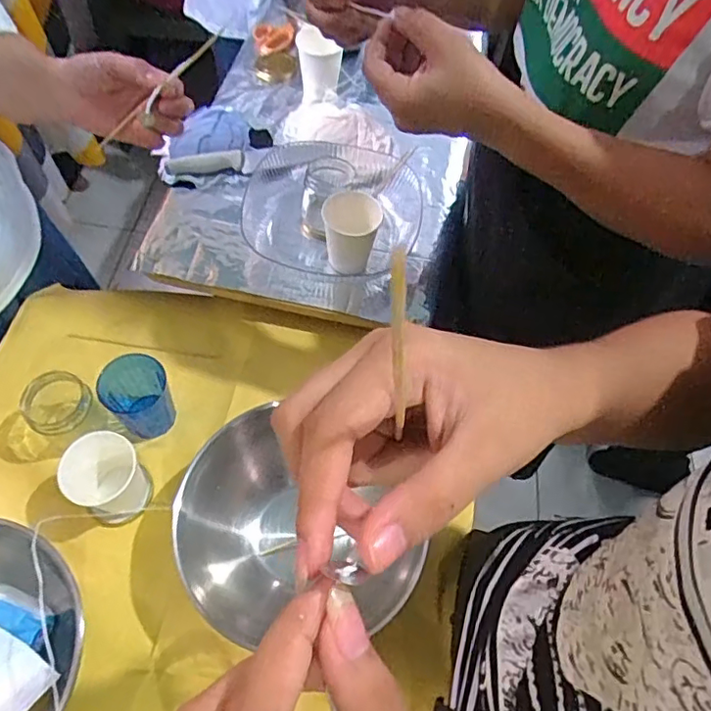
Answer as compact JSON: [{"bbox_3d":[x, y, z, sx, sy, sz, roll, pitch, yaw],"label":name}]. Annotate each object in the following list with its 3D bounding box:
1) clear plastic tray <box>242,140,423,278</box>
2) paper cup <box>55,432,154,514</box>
[{"bbox_3d":[-0.029,-0.212,0.782,0.241,0.046,0.186,3,61,-2],"label":"clear plastic tray"},{"bbox_3d":[-0.266,0.126,0.602,0.077,0.077,0.073,1,61,-2],"label":"paper cup"}]

